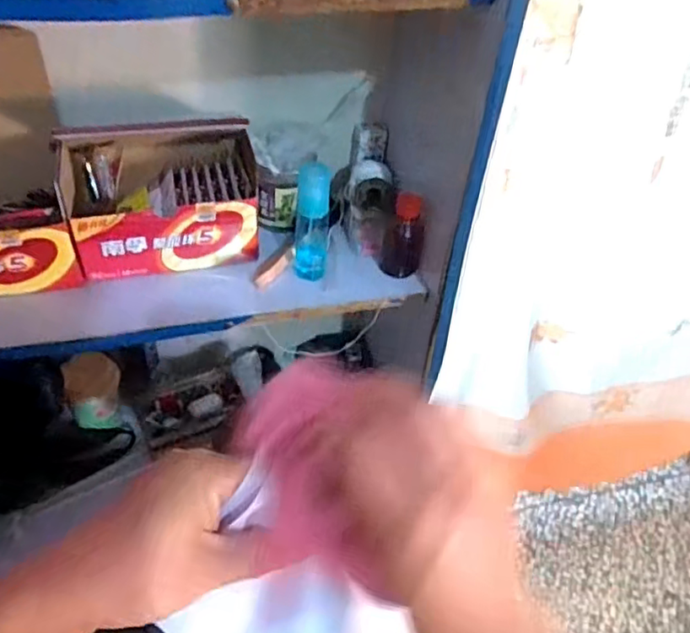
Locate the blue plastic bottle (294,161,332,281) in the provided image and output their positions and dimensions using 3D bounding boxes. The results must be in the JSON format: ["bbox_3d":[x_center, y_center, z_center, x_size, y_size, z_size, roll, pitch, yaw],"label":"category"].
[{"bbox_3d":[-0.037,-0.105,0.681,0.038,0.138,0.040,5,44,0],"label":"blue plastic bottle"}]

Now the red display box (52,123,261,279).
[{"bbox_3d":[-0.207,-0.150,0.700,0.205,0.138,0.139,-11,47,-16],"label":"red display box"}]

